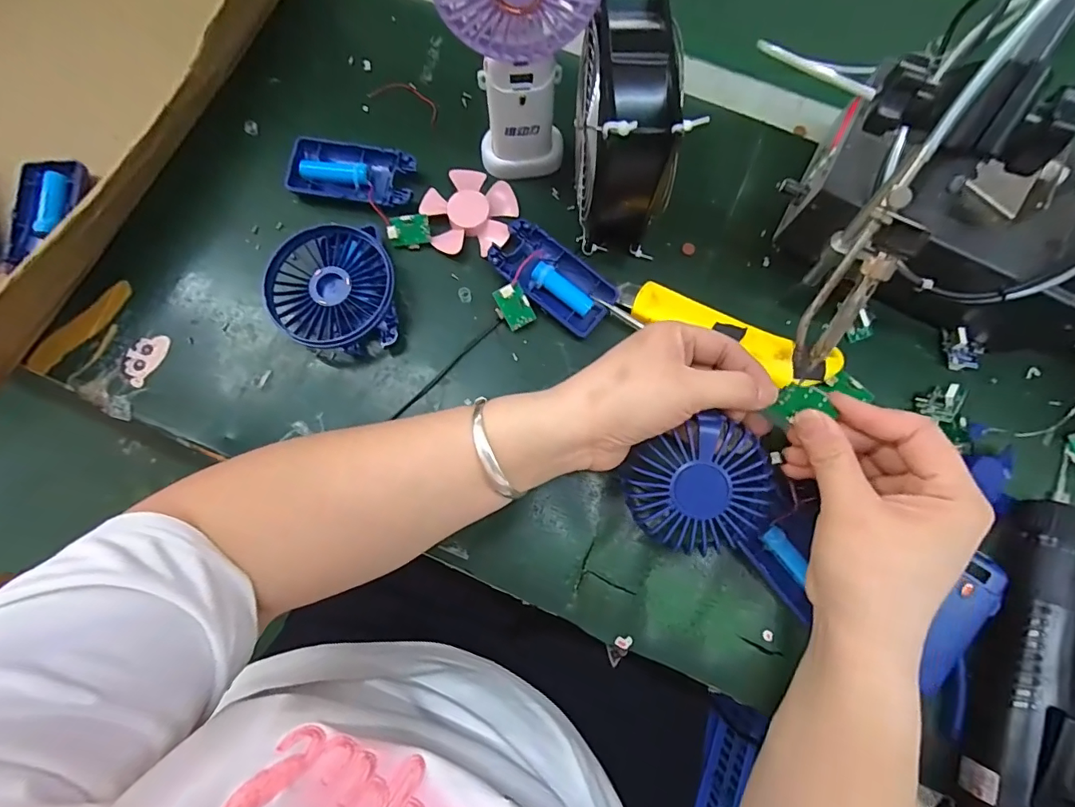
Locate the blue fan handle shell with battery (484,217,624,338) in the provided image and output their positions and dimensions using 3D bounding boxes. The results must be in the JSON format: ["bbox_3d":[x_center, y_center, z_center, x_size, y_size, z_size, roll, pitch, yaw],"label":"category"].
[{"bbox_3d":[0.011,-0.090,0.345,0.091,0.021,0.046,38,81,7],"label":"blue fan handle shell with battery"}]

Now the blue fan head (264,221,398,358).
[{"bbox_3d":[-0.143,-0.078,0.336,0.081,0.031,0.088,0,79,0],"label":"blue fan head"}]

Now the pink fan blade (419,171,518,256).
[{"bbox_3d":[-0.052,-0.145,0.361,0.069,0.010,0.067,1,79,1],"label":"pink fan blade"}]

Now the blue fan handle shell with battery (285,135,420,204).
[{"bbox_3d":[-0.141,-0.176,0.366,0.092,0.015,0.046,13,79,3],"label":"blue fan handle shell with battery"}]

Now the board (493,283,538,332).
[{"bbox_3d":[-0.017,-0.068,0.339,0.023,0.005,0.033,-30,121,1],"label":"board"}]

